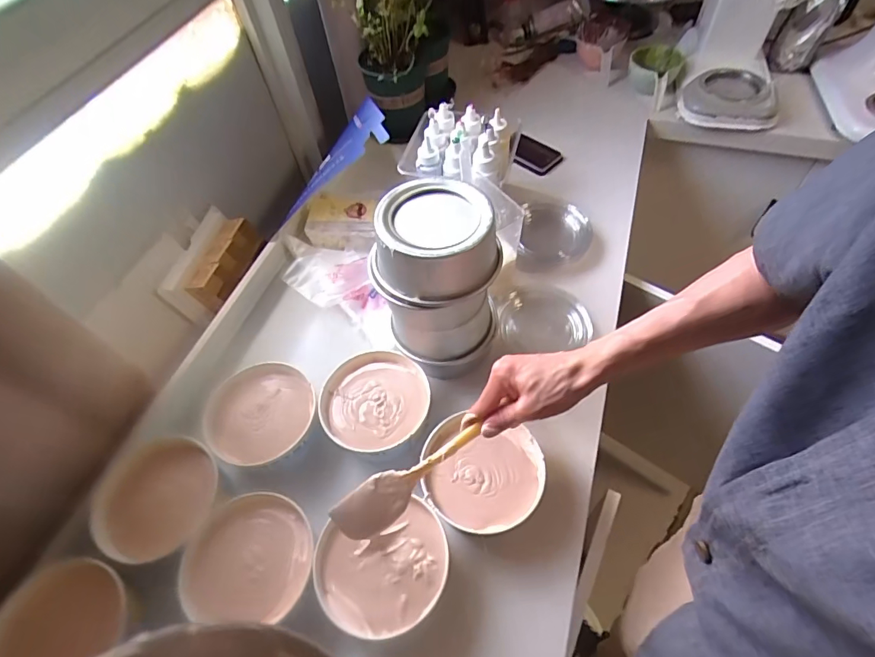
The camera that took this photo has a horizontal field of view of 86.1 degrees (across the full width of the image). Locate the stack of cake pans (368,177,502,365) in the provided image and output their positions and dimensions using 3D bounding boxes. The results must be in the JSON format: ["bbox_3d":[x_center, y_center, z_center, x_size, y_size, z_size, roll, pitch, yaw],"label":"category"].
[{"bbox_3d":[-0.002,-0.064,0.631,0.142,0.220,0.134,-25,57,-12],"label":"stack of cake pans"}]

